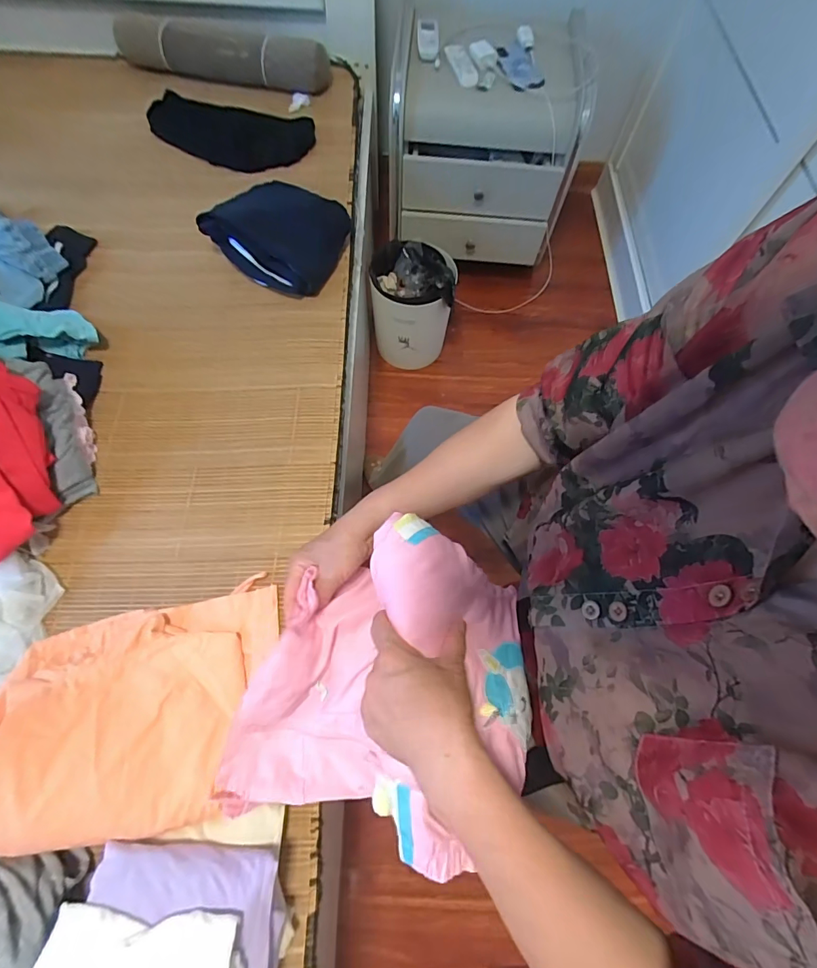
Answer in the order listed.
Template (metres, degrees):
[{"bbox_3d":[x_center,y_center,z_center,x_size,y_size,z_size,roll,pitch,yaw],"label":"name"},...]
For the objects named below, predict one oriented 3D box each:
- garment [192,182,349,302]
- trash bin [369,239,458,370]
[{"bbox_3d":[-0.249,-0.480,0.823,0.229,0.093,0.204,19,68,5],"label":"garment"},{"bbox_3d":[0.002,-0.468,1.167,0.211,0.279,0.190,-7,68,-6],"label":"trash bin"}]

